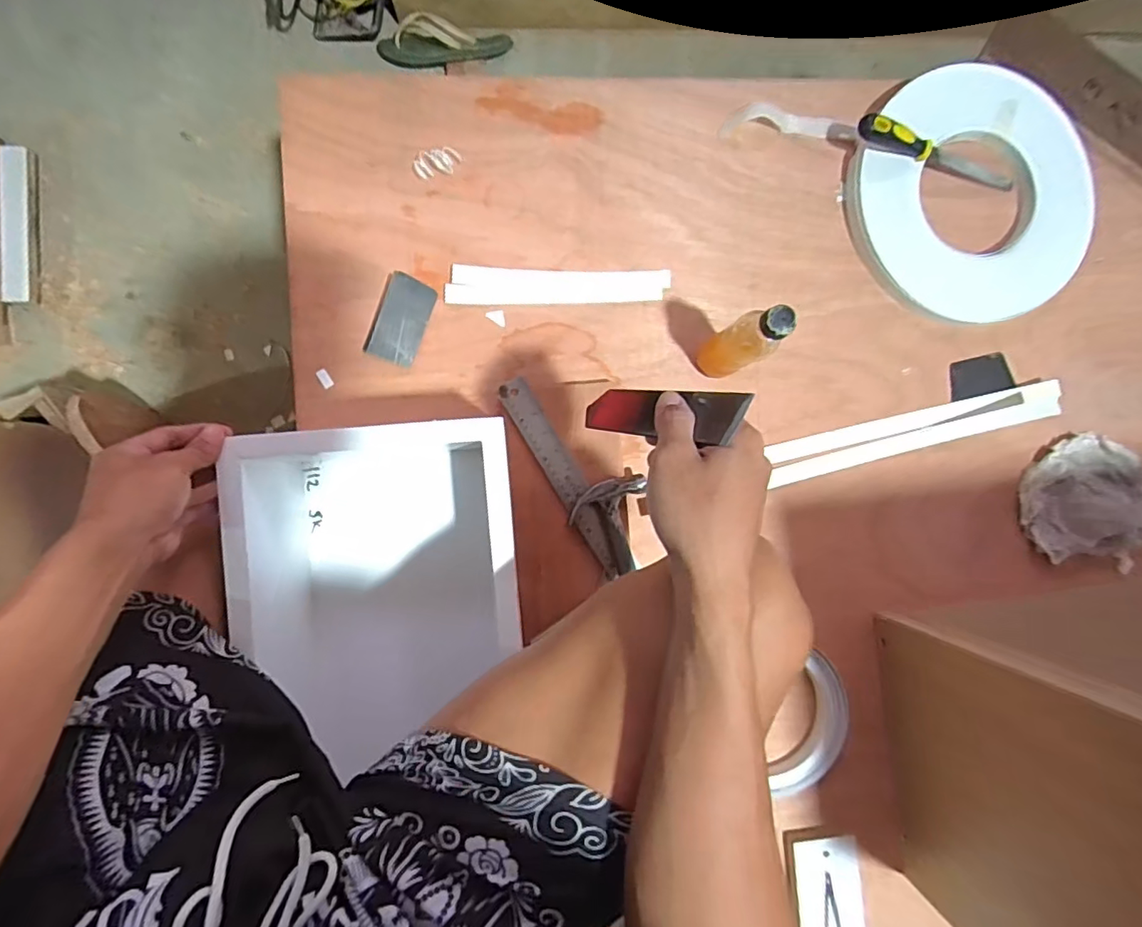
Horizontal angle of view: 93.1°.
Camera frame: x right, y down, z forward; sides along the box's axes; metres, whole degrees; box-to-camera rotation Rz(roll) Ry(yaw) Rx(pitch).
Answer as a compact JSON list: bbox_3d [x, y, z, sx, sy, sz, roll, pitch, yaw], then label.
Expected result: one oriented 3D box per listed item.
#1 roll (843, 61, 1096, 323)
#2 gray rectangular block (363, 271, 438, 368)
[{"bbox_3d":[0.540,-0.350,0.704,0.338,0.038,0.314,0,89,-6],"label":"roll"},{"bbox_3d":[-0.202,-0.169,0.641,0.059,0.022,0.099,19,88,-5],"label":"gray rectangular block"}]

